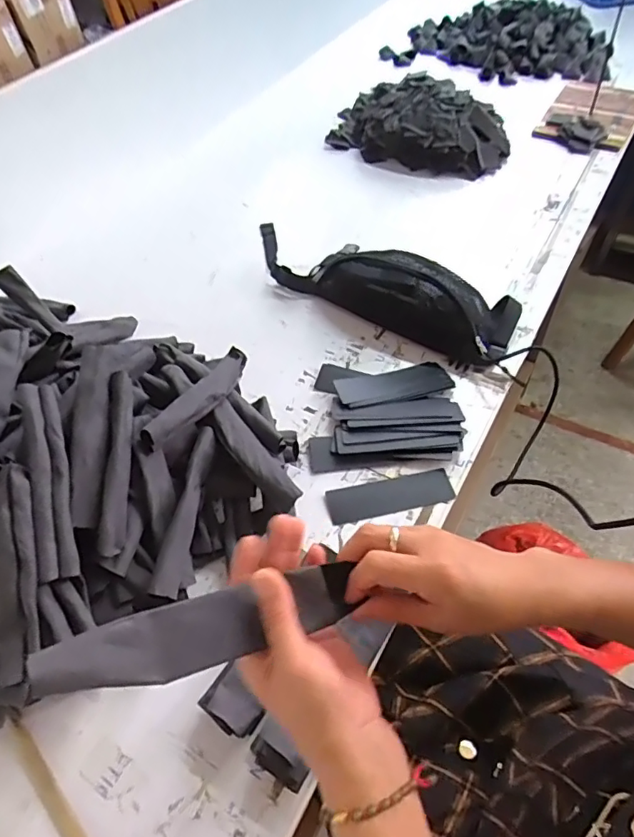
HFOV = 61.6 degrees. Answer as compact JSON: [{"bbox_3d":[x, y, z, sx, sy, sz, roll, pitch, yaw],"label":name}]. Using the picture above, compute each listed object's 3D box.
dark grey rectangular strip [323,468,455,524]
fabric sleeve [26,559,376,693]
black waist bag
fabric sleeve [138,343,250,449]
[{"bbox_3d":[0.088,0.093,0.639,0.147,0.006,0.046,-11,52,-5],"label":"dark grey rectangular strip"},{"bbox_3d":[-0.069,0.134,0.338,0.197,0.020,0.039,-7,50,-25],"label":"fabric sleeve"},{"bbox_3d":[0.078,-0.235,0.839,0.484,0.079,0.145,28,59,23],"label":"black waist bag"},{"bbox_3d":[-0.130,-0.026,0.604,0.031,0.027,0.178,19,41,17],"label":"fabric sleeve"}]

